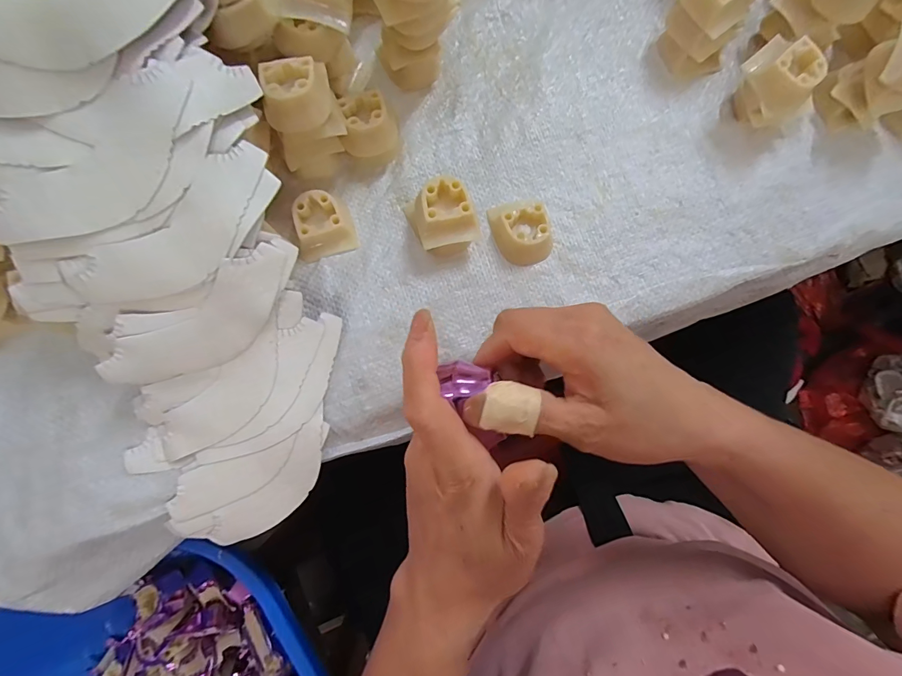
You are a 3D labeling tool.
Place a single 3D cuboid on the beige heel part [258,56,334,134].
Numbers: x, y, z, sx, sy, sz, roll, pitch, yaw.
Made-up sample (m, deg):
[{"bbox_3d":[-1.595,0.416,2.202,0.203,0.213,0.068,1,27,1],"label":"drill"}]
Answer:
[{"bbox_3d":[-0.089,-0.140,0.231,0.035,0.020,0.034,-7,82,-3],"label":"beige heel part"}]

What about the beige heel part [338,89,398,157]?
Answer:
[{"bbox_3d":[-0.055,-0.140,0.269,0.036,0.026,0.038,-15,81,-4],"label":"beige heel part"}]

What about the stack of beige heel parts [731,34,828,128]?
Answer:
[{"bbox_3d":[0.219,-0.170,0.274,0.033,0.047,0.044,-32,82,-7],"label":"stack of beige heel parts"}]

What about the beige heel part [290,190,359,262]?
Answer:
[{"bbox_3d":[-0.087,-0.076,0.268,0.038,0.017,0.038,-19,81,-5],"label":"beige heel part"}]

